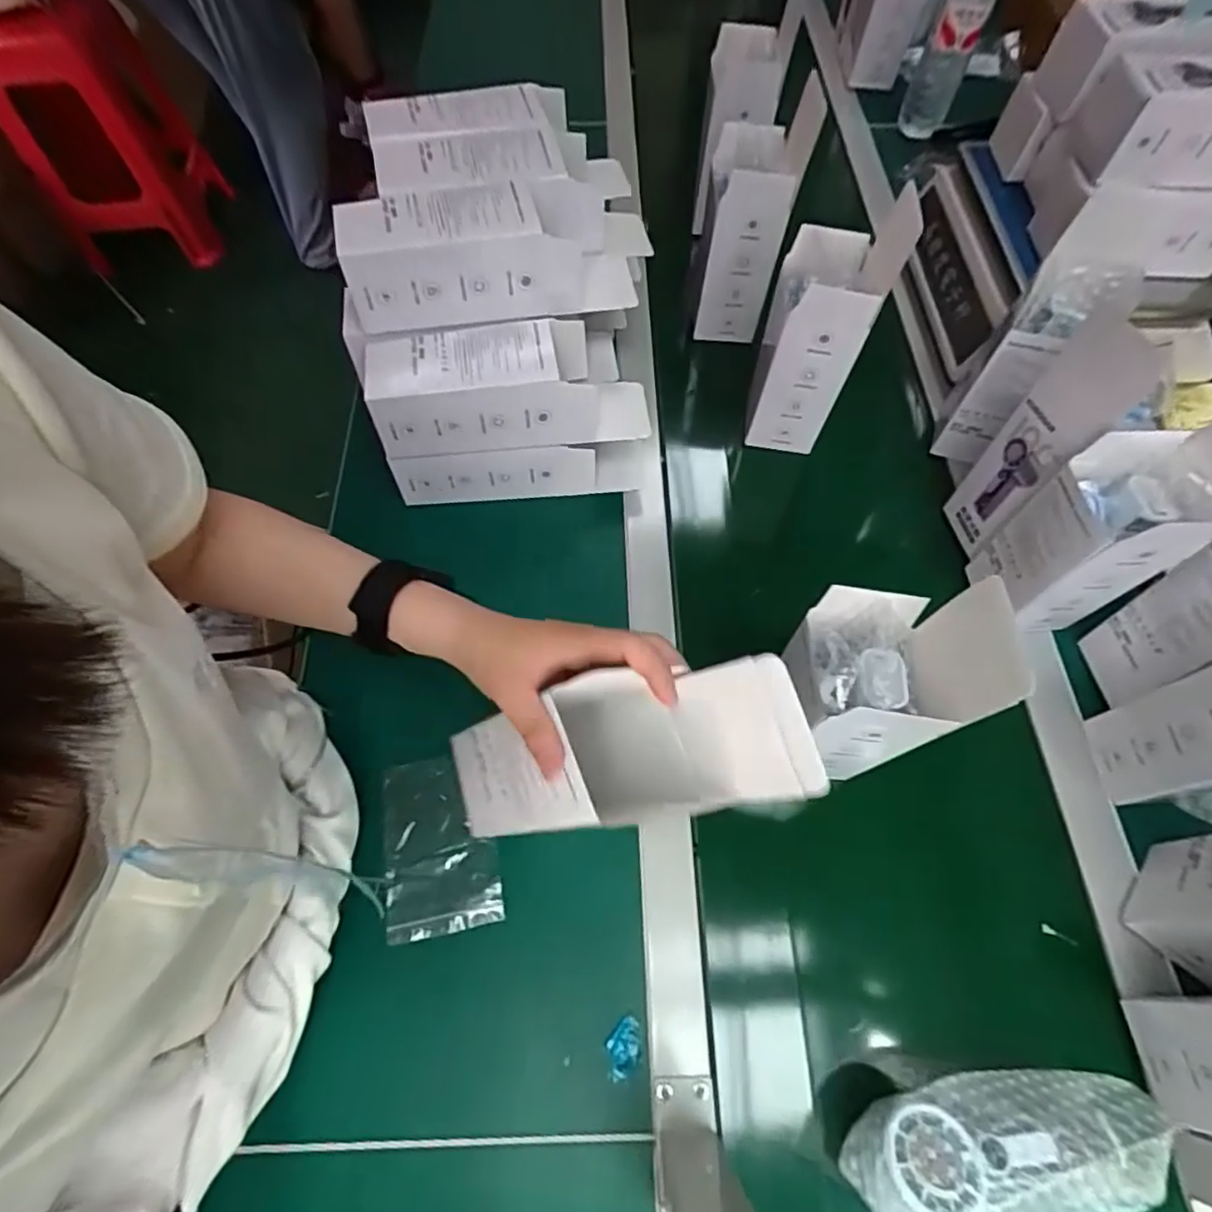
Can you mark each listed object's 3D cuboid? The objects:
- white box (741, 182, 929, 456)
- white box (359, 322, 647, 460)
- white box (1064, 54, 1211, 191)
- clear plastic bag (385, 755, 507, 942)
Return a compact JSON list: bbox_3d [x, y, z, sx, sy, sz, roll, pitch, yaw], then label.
[{"bbox_3d":[0.198,-0.256,0.591,0.090,0.219,0.091,14,67,6],"label":"white box"},{"bbox_3d":[-0.085,-0.198,0.568,0.240,0.078,0.082,-9,66,-4],"label":"white box"},{"bbox_3d":[0.526,-0.430,0.555,0.158,0.078,0.092,6,66,3],"label":"white box"},{"bbox_3d":[-0.133,0.191,0.502,0.088,0.012,0.130,-10,67,-4],"label":"clear plastic bag"}]

